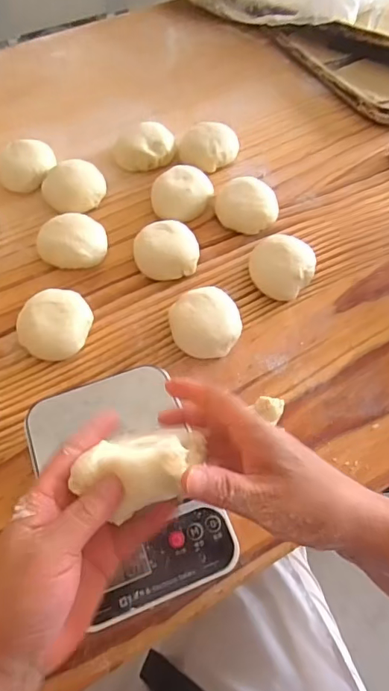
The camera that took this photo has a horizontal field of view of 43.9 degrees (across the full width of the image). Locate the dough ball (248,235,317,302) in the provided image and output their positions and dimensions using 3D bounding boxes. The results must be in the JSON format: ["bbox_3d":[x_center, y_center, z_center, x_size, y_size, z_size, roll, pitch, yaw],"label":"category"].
[{"bbox_3d":[0.088,-0.079,0.488,0.064,0.033,0.057,14,63,8],"label":"dough ball"}]

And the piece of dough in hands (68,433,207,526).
[{"bbox_3d":[-0.031,0.074,0.284,0.075,0.040,0.044,-10,63,-5],"label":"piece of dough in hands"}]

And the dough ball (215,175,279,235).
[{"bbox_3d":[0.057,-0.154,0.520,0.059,0.027,0.058,0,63,0],"label":"dough ball"}]

